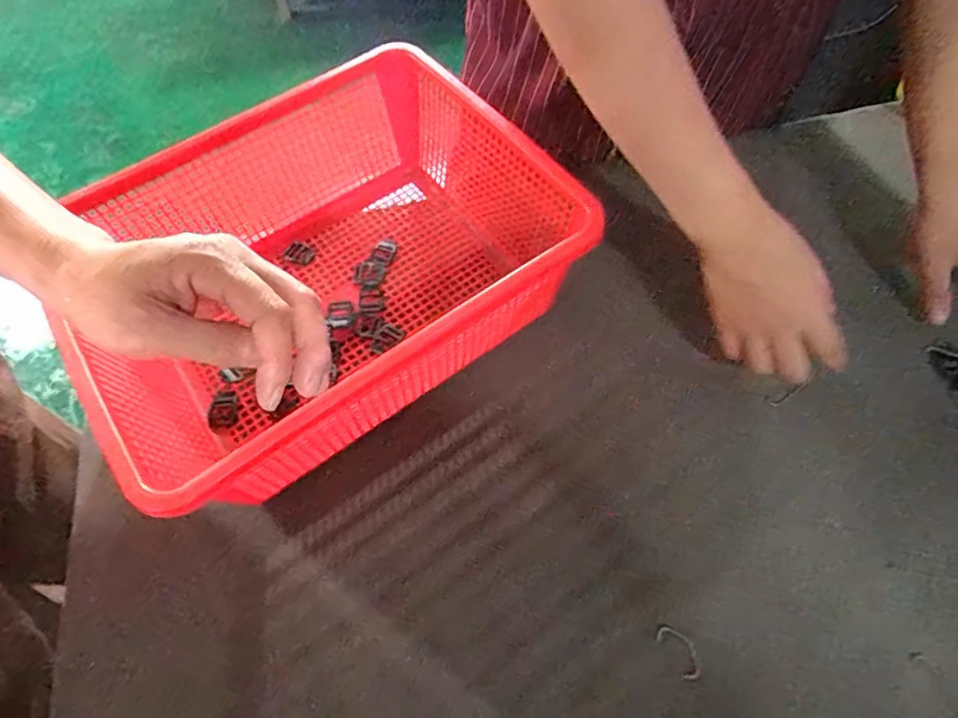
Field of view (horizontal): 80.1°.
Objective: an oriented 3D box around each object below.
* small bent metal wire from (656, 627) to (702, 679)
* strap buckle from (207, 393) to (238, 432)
[{"bbox_3d":[0.131,0.189,0.368,0.017,0.004,0.033,-31,66,-13],"label":"small bent metal wire"},{"bbox_3d":[-0.205,0.042,0.454,0.023,0.004,0.032,-9,63,-2],"label":"strap buckle"}]

